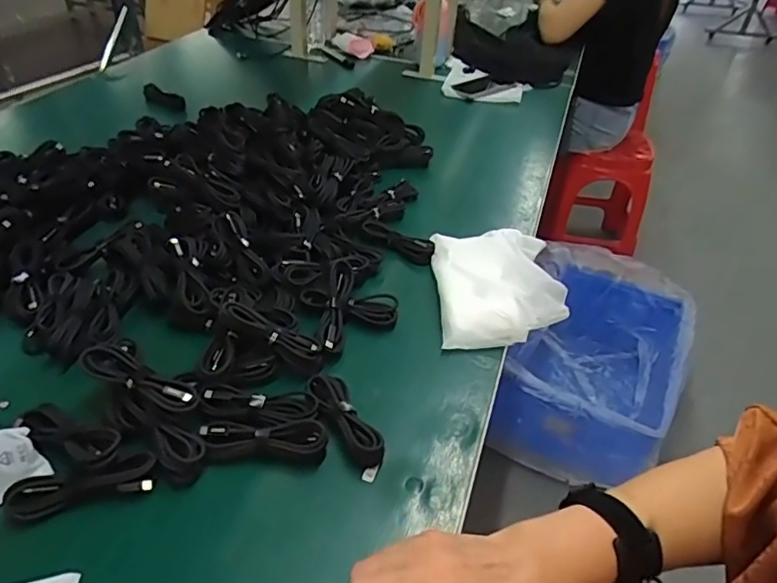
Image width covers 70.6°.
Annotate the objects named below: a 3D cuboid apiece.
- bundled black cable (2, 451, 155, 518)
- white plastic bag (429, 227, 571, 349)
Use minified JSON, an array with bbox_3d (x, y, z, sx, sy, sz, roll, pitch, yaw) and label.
[{"bbox_3d":[-0.248,0.156,0.444,0.108,0.018,0.032,-7,40,-11],"label":"bundled black cable"},{"bbox_3d":[0.133,-0.013,0.649,0.151,0.046,0.176,0,40,-2],"label":"white plastic bag"}]

